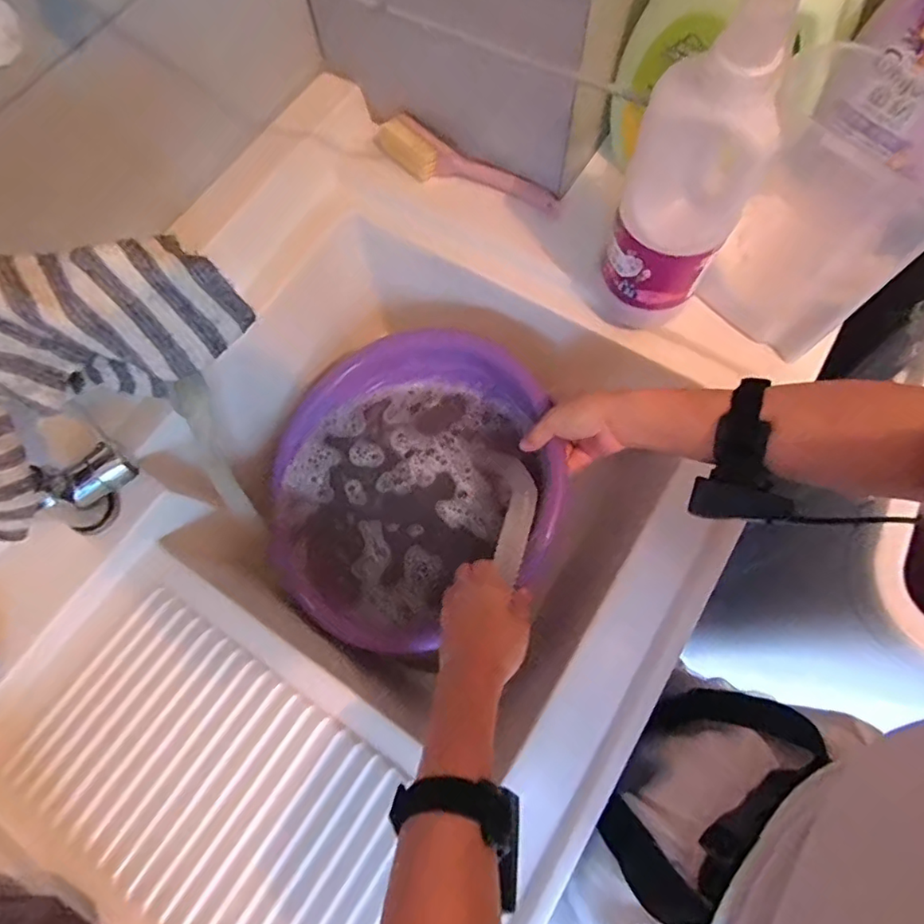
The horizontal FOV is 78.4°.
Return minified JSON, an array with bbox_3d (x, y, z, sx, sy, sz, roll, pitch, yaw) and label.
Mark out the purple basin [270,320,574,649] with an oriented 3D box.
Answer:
[{"bbox_3d":[-0.060,0.019,0.600,0.299,0.119,0.319,-1,70,2],"label":"purple basin"}]

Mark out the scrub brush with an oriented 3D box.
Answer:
[{"bbox_3d":[0.005,-0.315,0.615,0.204,0.048,0.044,26,73,11],"label":"scrub brush"}]

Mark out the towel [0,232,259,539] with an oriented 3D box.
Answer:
[{"bbox_3d":[-0.251,-0.047,0.333,0.253,0.171,0.052,-23,71,-7],"label":"towel"}]

